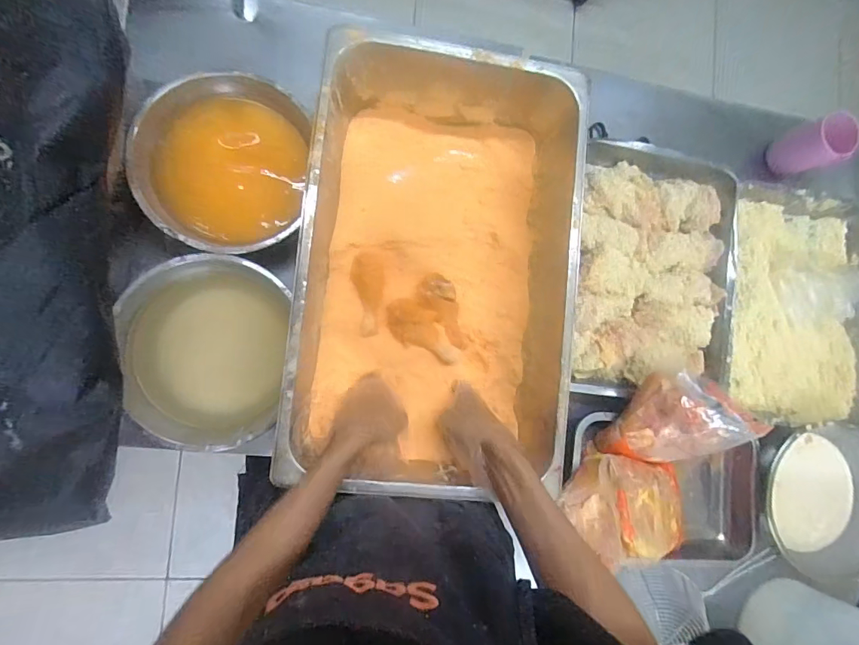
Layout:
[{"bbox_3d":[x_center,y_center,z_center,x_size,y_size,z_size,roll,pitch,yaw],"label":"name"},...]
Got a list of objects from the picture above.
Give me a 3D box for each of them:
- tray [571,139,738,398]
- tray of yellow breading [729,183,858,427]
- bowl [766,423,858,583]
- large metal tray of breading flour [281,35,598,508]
[{"bbox_3d":[0.344,-0.083,0.692,0.246,0.050,0.383,6,86,-9],"label":"tray"},{"bbox_3d":[0.610,-0.032,0.732,0.276,0.062,0.383,7,85,-9],"label":"tray of yellow breading"},{"bbox_3d":[0.616,0.272,0.692,0.194,0.067,0.228,25,83,-7],"label":"bowl"},{"bbox_3d":[0.008,-0.080,0.590,0.323,0.161,0.550,6,85,-9],"label":"large metal tray of breading flour"}]

